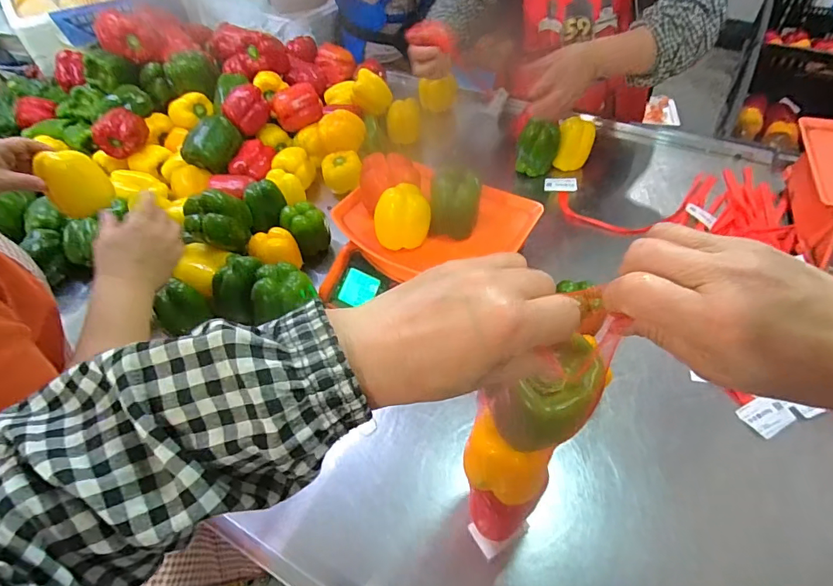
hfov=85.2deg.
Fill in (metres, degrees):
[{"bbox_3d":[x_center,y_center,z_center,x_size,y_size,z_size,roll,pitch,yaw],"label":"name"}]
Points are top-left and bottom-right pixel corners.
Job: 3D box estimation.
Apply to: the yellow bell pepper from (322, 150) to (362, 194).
[{"bbox_3d":[-0.149,-0.245,0.911,0.075,0.065,0.066,-5,50,-1],"label":"yellow bell pepper"}]

